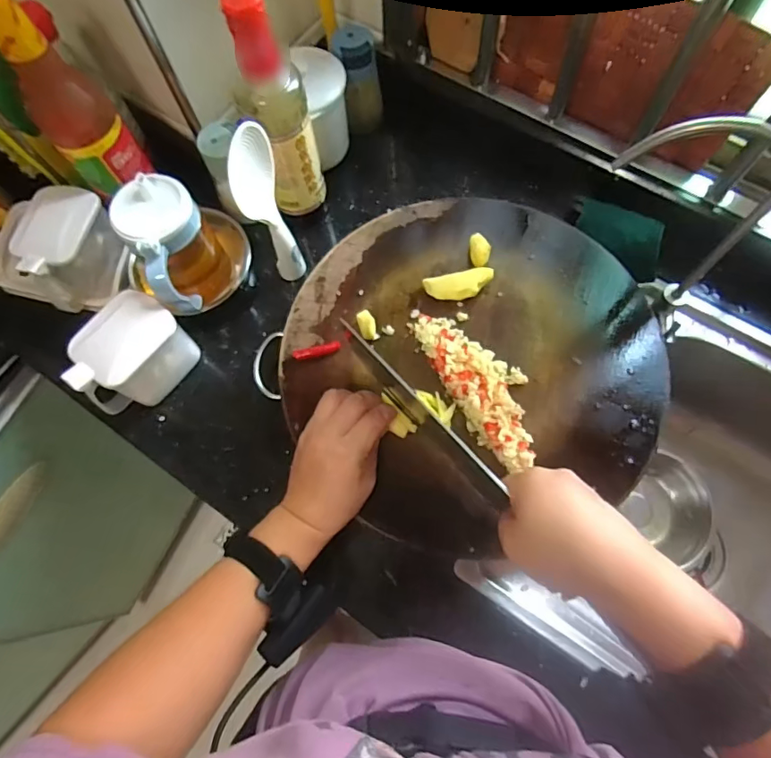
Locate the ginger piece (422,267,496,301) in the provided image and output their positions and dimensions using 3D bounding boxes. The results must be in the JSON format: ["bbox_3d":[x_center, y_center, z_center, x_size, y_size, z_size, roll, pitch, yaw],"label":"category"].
[{"bbox_3d":[0.076,-0.094,0.510,0.068,0.023,0.031,-11,71,-2],"label":"ginger piece"}]

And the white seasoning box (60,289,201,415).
[{"bbox_3d":[-0.259,-0.023,0.507,0.067,0.077,0.109,37,76,13],"label":"white seasoning box"}]

